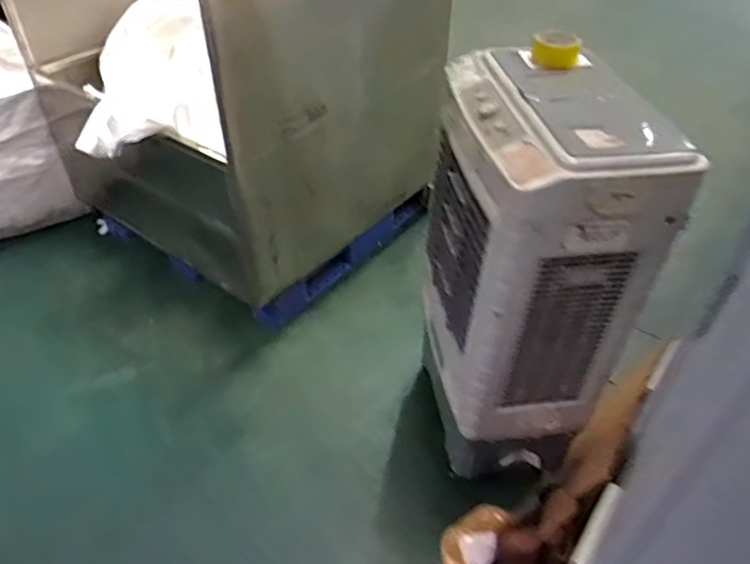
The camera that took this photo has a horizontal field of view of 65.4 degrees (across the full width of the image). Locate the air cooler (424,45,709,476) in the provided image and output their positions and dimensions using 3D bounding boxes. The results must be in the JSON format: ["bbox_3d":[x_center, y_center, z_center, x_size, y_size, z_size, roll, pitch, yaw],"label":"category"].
[{"bbox_3d":[0.393,0.018,1.562,0.399,1.074,0.536,-4,42,-7],"label":"air cooler"}]

